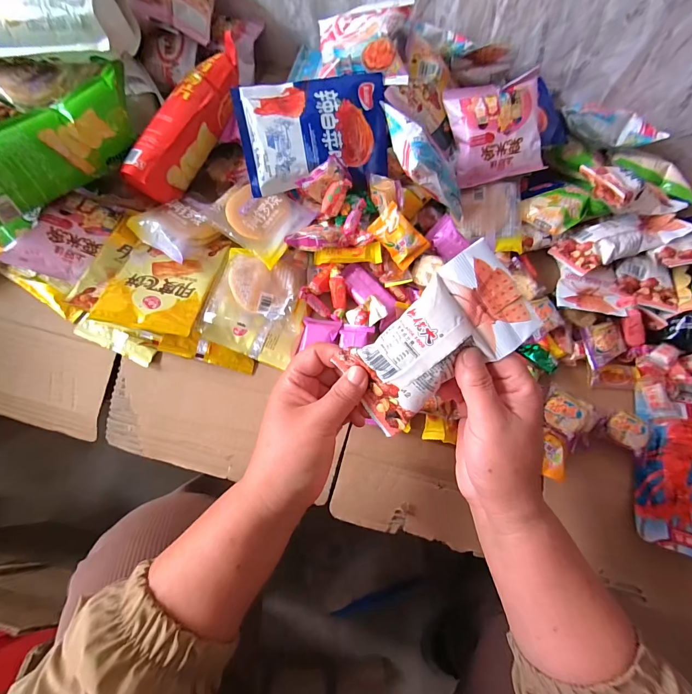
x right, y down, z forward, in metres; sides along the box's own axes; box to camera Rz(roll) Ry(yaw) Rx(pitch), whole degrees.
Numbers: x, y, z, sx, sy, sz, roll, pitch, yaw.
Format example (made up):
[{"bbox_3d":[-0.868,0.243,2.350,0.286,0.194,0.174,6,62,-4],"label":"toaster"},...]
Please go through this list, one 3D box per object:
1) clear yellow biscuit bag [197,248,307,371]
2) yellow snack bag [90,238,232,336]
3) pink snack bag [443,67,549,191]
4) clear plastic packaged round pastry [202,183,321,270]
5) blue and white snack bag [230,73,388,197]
[{"bbox_3d":[-0.103,-0.050,0.413,0.106,0.023,0.124,17,81,-9],"label":"clear yellow biscuit bag"},{"bbox_3d":[-0.207,-0.085,0.401,0.108,0.015,0.141,9,69,1],"label":"yellow snack bag"},{"bbox_3d":[0.190,-0.271,0.442,0.109,0.022,0.113,-13,107,6],"label":"pink snack bag"},{"bbox_3d":[-0.102,-0.160,0.430,0.098,0.021,0.100,32,71,10],"label":"clear plastic packaged round pastry"},{"bbox_3d":[-0.036,-0.254,0.427,0.175,0.032,0.120,-11,104,-8],"label":"blue and white snack bag"}]

